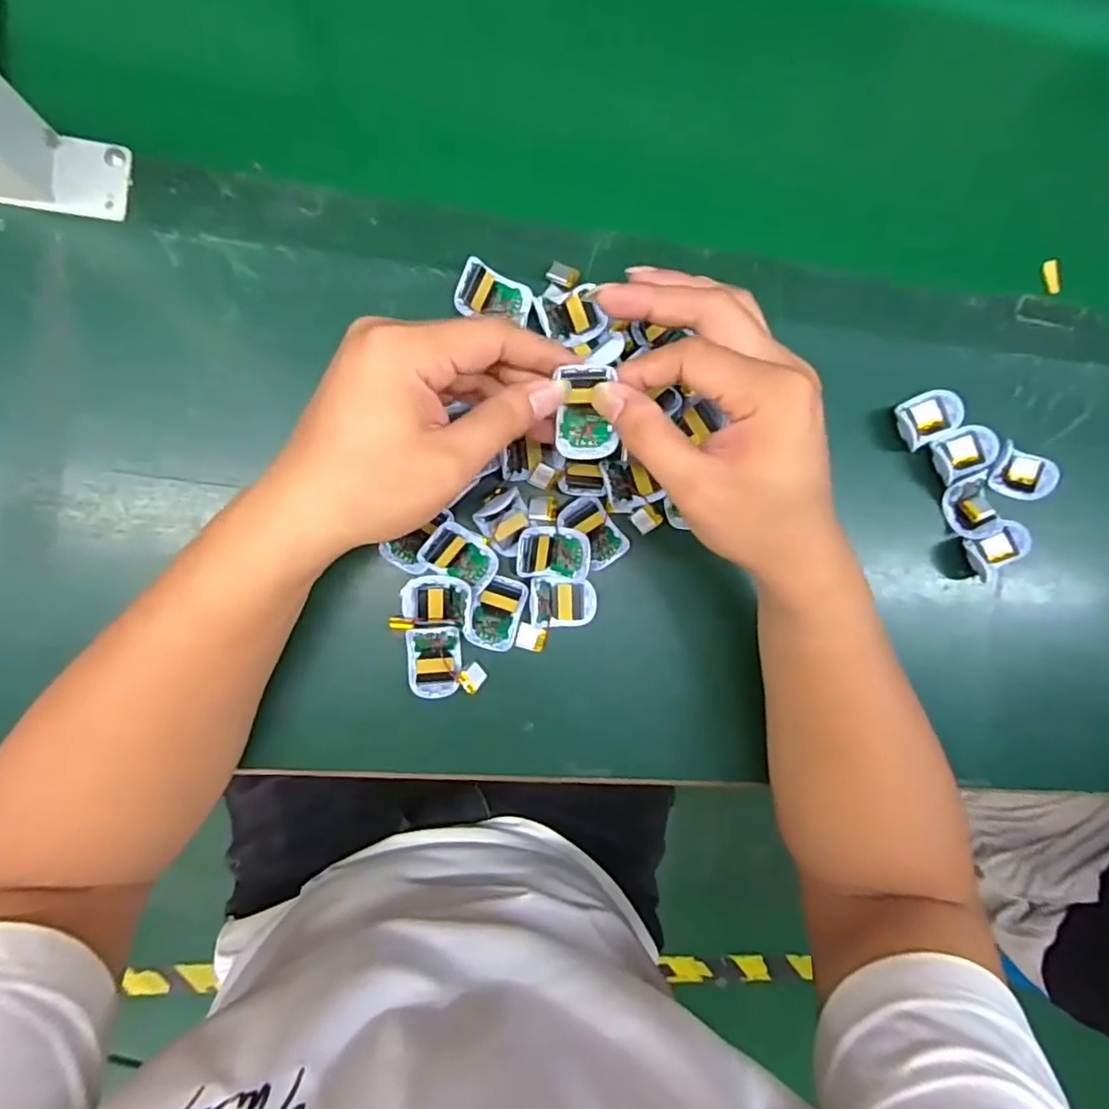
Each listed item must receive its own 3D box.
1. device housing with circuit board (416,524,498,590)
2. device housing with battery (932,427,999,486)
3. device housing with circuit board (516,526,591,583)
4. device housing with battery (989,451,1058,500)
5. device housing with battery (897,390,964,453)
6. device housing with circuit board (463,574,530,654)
[{"bbox_3d":[-0.053,0.001,0.352,0.042,0.016,0.029,33,87,-8],"label":"device housing with circuit board"},{"bbox_3d":[0.266,-0.066,0.403,0.039,0.016,0.030,-28,95,-7],"label":"device housing with battery"},{"bbox_3d":[-0.001,-0.001,0.361,0.041,0.015,0.030,5,90,-8],"label":"device housing with circuit board"},{"bbox_3d":[0.309,-0.053,0.407,0.035,0.016,0.028,16,89,-8],"label":"device housing with battery"},{"bbox_3d":[0.241,-0.088,0.397,0.040,0.014,0.030,-27,95,-7],"label":"device housing with battery"},{"bbox_3d":[-0.033,0.033,0.356,0.030,0.018,0.042,18,89,-8],"label":"device housing with circuit board"}]

